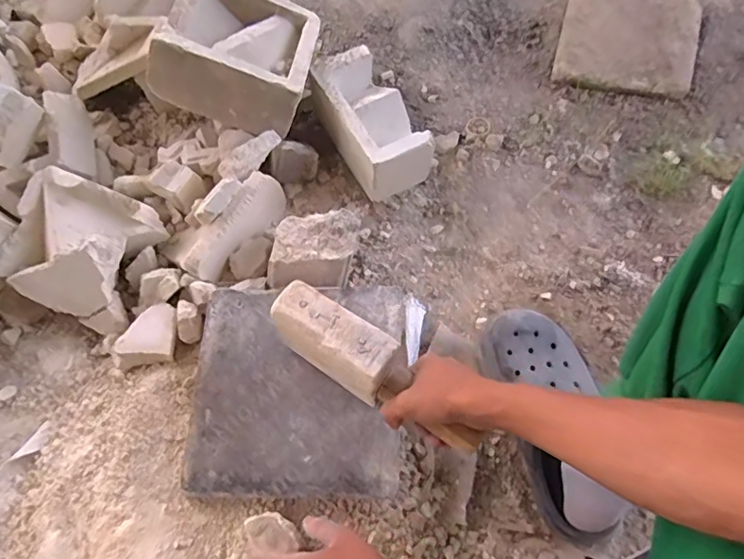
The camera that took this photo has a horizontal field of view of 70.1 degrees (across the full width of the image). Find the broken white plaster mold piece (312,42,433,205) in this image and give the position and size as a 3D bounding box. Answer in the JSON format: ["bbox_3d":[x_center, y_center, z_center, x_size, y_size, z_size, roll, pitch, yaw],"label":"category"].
[{"bbox_3d":[-0.004,-0.236,0.792,0.111,0.090,0.194,-33,69,-11],"label":"broken white plaster mold piece"}]

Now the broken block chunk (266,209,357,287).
[{"bbox_3d":[-0.075,-0.042,0.701,0.113,0.051,0.097,9,67,7],"label":"broken block chunk"}]

